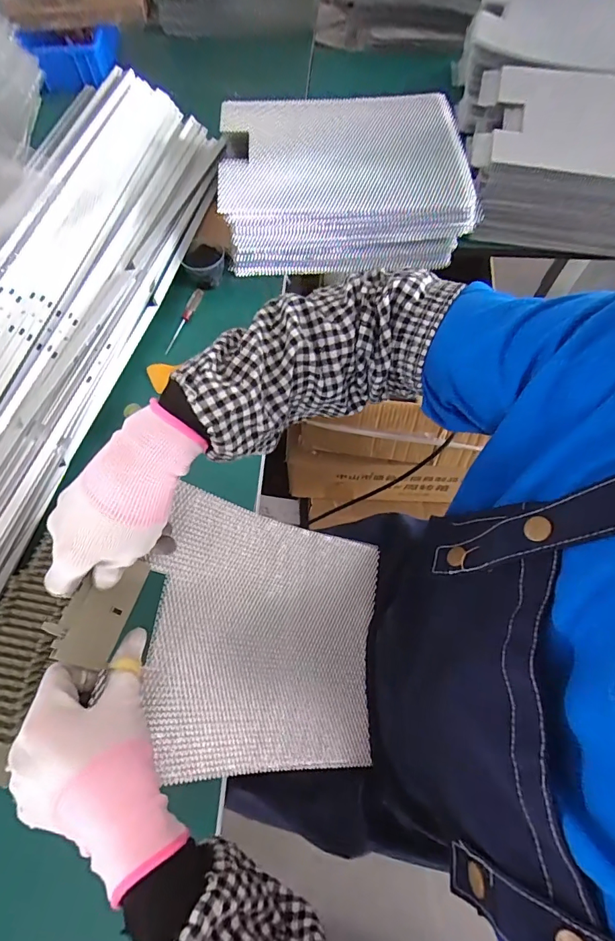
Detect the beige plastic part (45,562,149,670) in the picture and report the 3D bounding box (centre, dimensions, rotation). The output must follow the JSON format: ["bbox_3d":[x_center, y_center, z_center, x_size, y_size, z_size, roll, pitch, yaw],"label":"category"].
[{"bbox_3d":[-0.160,0.104,0.329,0.004,0.053,0.081,-7,53,37],"label":"beige plastic part"}]

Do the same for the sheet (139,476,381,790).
[{"bbox_3d":[-0.036,0.176,0.462,0.288,0.029,0.249,24,62,-37],"label":"sheet"}]

